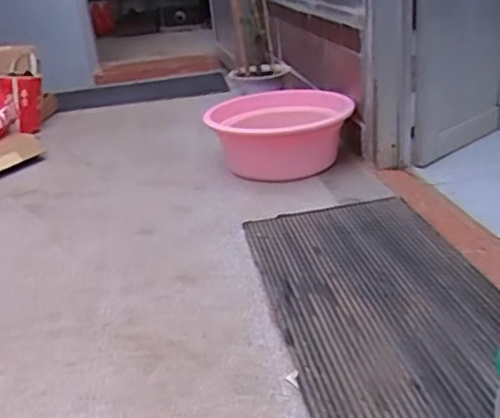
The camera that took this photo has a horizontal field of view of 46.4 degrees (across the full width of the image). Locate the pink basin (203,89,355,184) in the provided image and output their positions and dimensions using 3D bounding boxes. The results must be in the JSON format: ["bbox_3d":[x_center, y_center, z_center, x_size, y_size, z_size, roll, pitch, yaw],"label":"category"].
[{"bbox_3d":[0.092,-0.226,1.805,0.406,0.206,0.485,7,26,26],"label":"pink basin"}]

